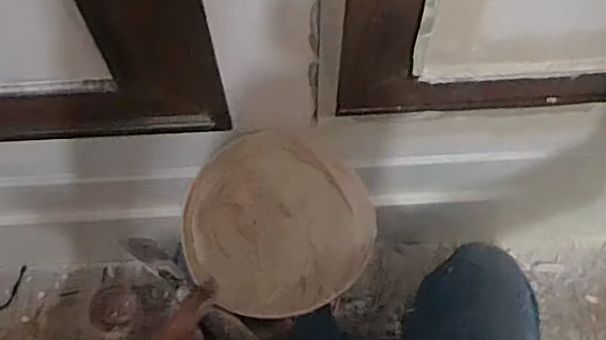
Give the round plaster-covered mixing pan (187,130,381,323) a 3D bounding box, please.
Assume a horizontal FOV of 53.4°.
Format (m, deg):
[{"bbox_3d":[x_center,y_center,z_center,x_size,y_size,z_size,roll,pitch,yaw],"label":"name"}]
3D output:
[{"bbox_3d":[-0.023,0.057,0.656,0.192,0.051,0.200,0,64,0],"label":"round plaster-covered mixing pan"}]

